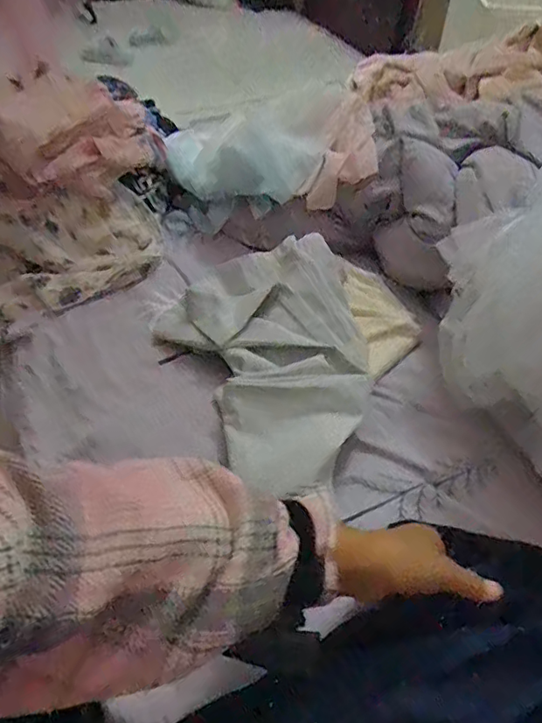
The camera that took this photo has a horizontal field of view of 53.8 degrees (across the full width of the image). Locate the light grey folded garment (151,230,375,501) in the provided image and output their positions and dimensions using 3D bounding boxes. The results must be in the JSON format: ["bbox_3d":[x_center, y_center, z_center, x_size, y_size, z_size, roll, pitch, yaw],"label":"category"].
[{"bbox_3d":[0.015,-0.012,0.636,0.228,0.089,0.323,-20,52,-21],"label":"light grey folded garment"}]

